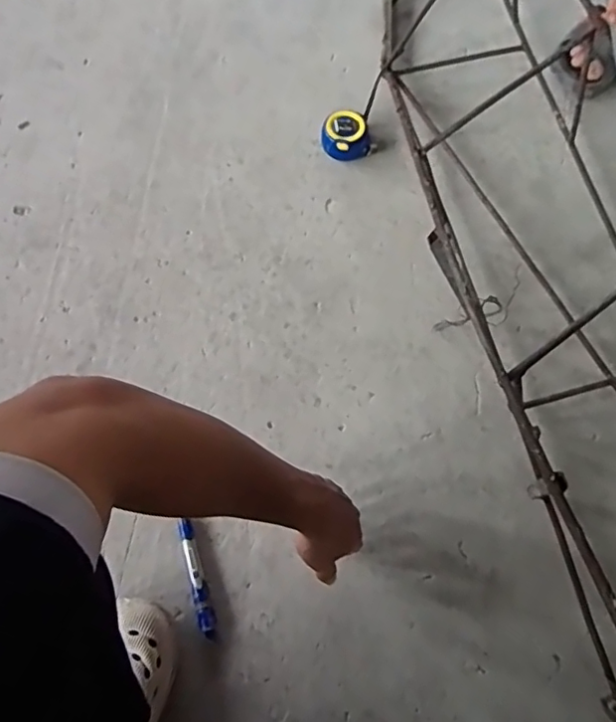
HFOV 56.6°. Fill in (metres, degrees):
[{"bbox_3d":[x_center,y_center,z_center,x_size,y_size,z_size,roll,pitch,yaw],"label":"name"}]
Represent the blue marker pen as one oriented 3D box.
[{"bbox_3d":[-0.128,0.250,0.658,0.020,0.014,0.125,-18,71,-6],"label":"blue marker pen"}]

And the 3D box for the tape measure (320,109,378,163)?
[{"bbox_3d":[0.057,-0.336,0.866,0.070,0.043,0.073,0,70,0],"label":"tape measure"}]

